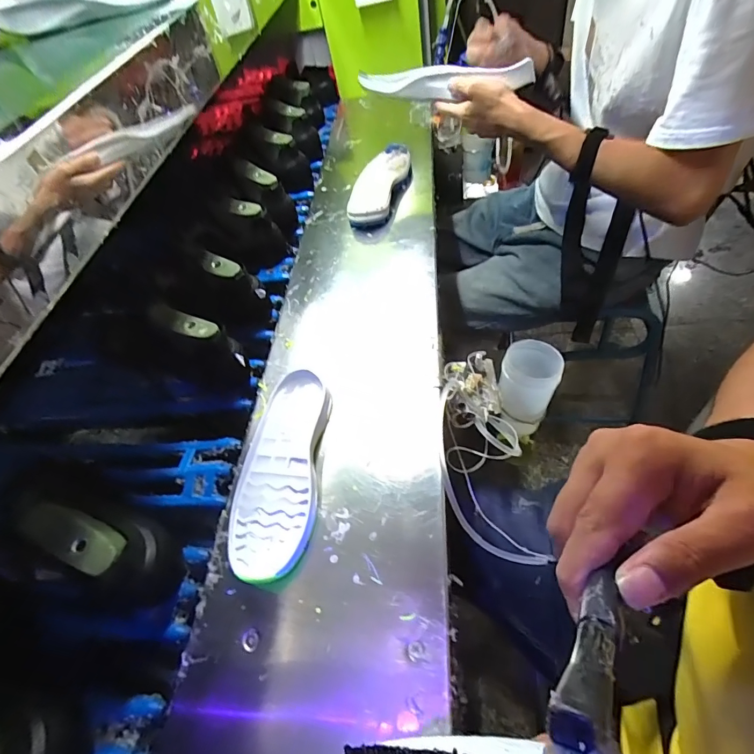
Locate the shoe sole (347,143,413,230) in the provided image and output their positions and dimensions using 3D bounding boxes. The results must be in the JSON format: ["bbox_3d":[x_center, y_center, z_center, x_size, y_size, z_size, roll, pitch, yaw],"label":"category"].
[{"bbox_3d":[0.006,-0.361,0.806,0.091,0.035,0.240,12,57,13],"label":"shoe sole"}]

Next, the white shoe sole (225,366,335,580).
[{"bbox_3d":[-0.108,0.096,0.475,0.092,0.020,0.235,1,55,6],"label":"white shoe sole"}]

